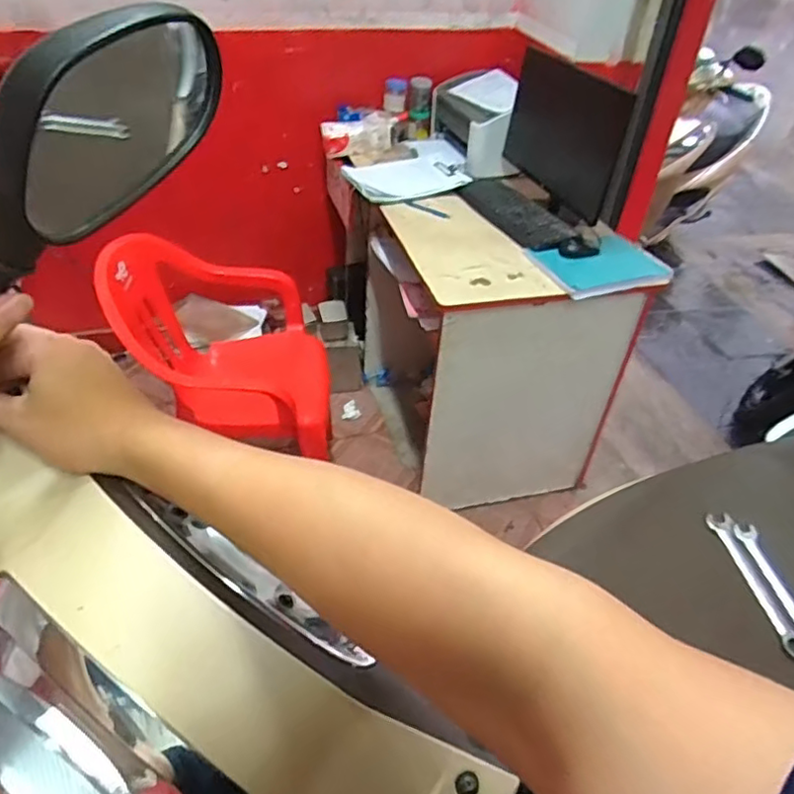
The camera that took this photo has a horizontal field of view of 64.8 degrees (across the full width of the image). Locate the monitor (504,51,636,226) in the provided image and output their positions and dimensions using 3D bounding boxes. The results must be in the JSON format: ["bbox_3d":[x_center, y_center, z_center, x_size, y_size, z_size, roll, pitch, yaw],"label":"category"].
[{"bbox_3d":[0.420,-0.680,1.608,0.046,0.295,0.543,-8,43,-14],"label":"monitor"}]

